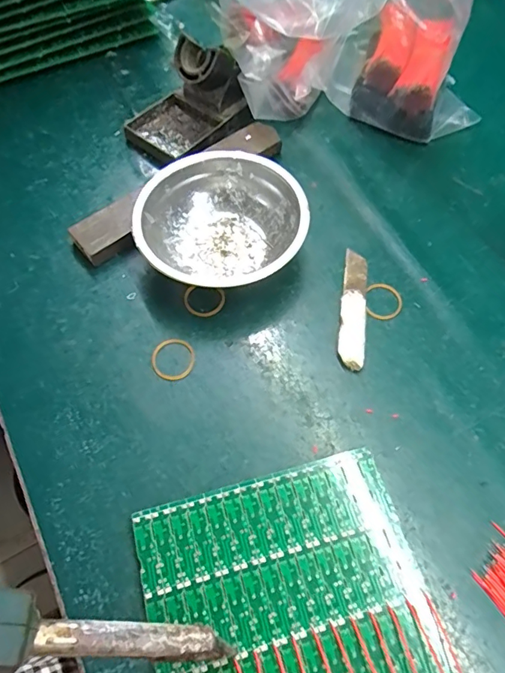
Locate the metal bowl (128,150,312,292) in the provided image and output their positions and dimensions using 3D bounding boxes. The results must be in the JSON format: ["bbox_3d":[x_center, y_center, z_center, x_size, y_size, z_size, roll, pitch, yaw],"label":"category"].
[{"bbox_3d":[-0.023,-0.084,0.366,0.128,0.043,0.121,-5,62,-1],"label":"metal bowl"}]

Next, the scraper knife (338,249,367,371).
[{"bbox_3d":[0.076,-0.022,0.353,0.018,0.005,0.101,7,63,5],"label":"scraper knife"}]

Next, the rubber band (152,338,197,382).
[{"bbox_3d":[-0.057,0.016,0.333,0.031,0.004,0.032,-1,63,2],"label":"rubber band"}]

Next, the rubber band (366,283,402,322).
[{"bbox_3d":[0.100,-0.027,0.356,0.028,0.004,0.034,7,63,6],"label":"rubber band"}]

